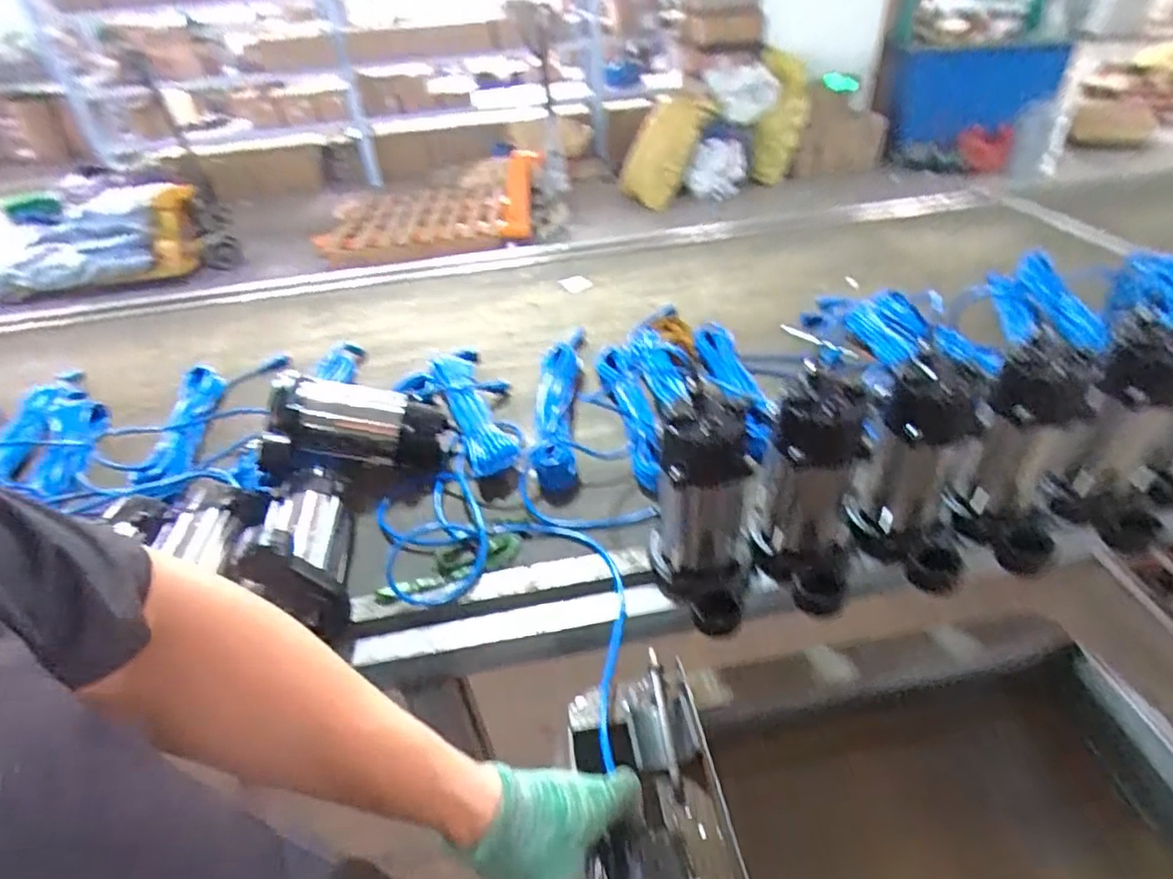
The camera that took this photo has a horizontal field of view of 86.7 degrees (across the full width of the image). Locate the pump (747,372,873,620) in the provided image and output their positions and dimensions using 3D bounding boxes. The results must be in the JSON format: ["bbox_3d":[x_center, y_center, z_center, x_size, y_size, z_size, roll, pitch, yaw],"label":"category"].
[{"bbox_3d":[0.246,0.067,0.693,0.119,0.242,0.145,9,41,17],"label":"pump"}]

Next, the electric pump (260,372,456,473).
[{"bbox_3d":[-0.331,-0.006,0.921,0.255,0.103,0.096,7,36,-17],"label":"electric pump"}]

